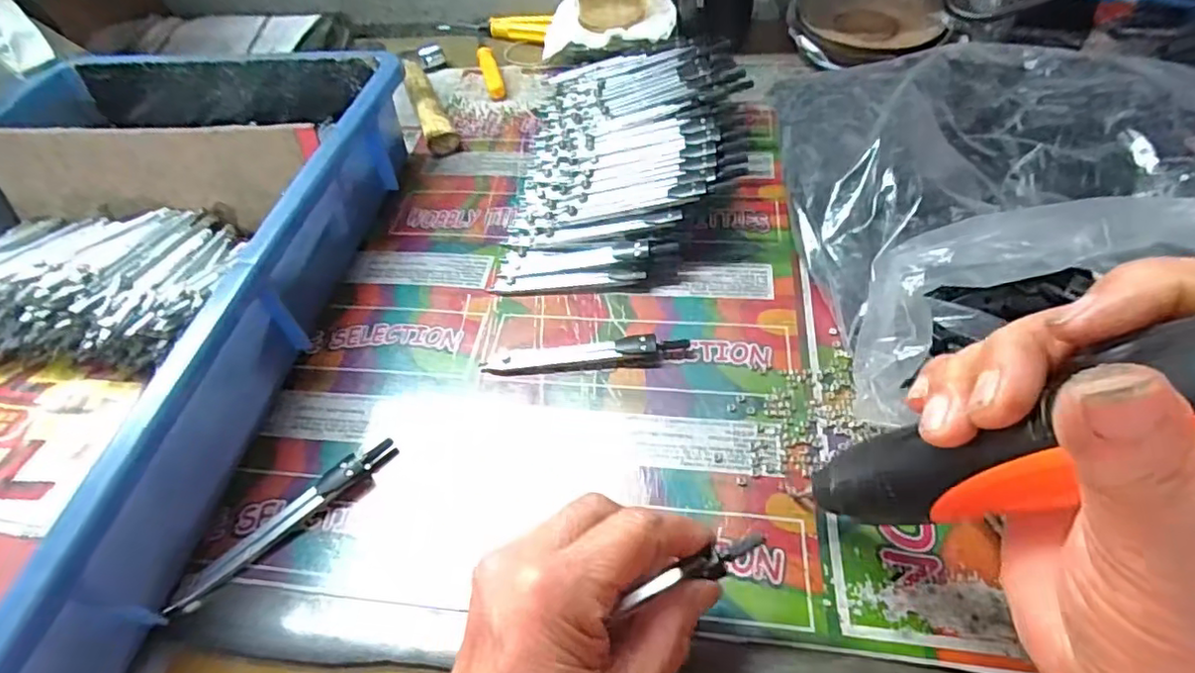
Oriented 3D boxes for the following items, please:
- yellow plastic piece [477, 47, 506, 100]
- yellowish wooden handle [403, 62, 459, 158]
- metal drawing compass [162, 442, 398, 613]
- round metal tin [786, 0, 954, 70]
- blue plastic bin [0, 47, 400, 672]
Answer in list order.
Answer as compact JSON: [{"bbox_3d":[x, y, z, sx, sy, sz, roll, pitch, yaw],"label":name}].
[{"bbox_3d":[-0.096,-0.238,0.542,0.017,0.013,0.078,-14,52,-5],"label":"yellow plastic piece"},{"bbox_3d":[-0.141,-0.192,0.505,0.024,0.021,0.114,-19,53,-9],"label":"yellowish wooden handle"},{"bbox_3d":[-0.149,0.087,0.291,0.113,0.009,0.012,-39,58,-22],"label":"metal drawing compass"},{"bbox_3d":[0.224,-0.275,0.520,0.116,0.022,0.125,-3,52,4],"label":"round metal tin"},{"bbox_3d":[-0.303,-0.021,0.347,0.287,0.084,0.411,3,53,9],"label":"blue plastic bin"}]

